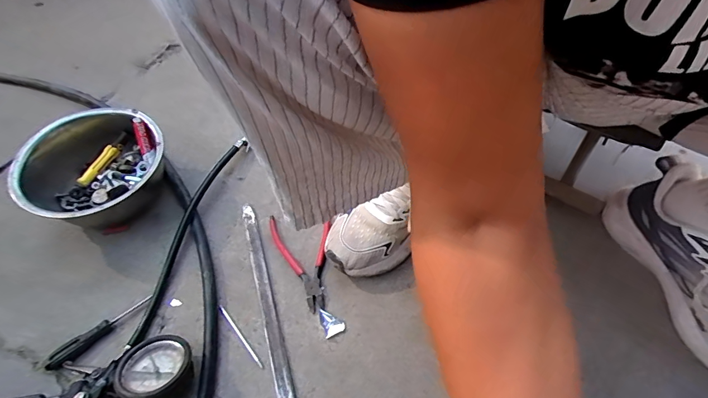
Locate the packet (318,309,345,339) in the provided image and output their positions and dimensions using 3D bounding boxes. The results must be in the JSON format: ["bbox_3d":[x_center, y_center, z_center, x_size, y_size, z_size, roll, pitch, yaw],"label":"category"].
[{"bbox_3d":[-0.027,0.150,0.483,0.025,0.004,0.034,-18,59,-11],"label":"packet"}]

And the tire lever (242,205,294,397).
[{"bbox_3d":[-0.109,0.128,0.496,0.019,0.008,0.285,-15,58,-9],"label":"tire lever"}]

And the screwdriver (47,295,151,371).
[{"bbox_3d":[-0.301,0.156,0.469,0.017,0.017,0.119,36,64,21],"label":"screwdriver"}]

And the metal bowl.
[{"bbox_3d":[-0.355,-0.035,0.559,0.178,0.100,0.176,0,57,0],"label":"metal bowl"}]

